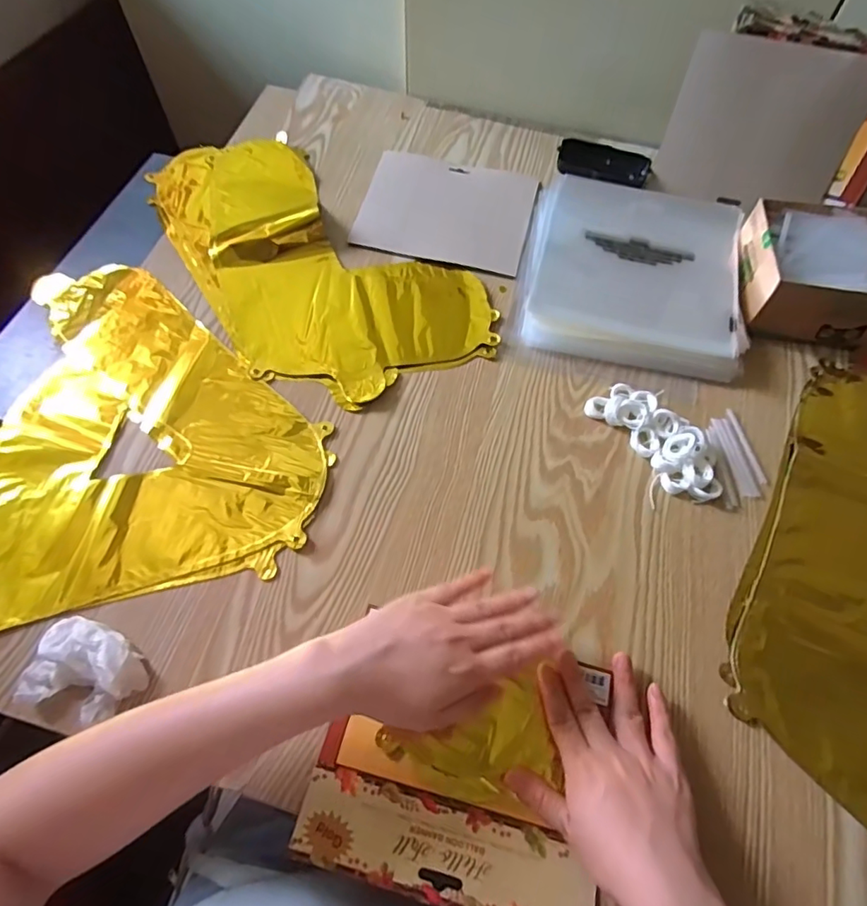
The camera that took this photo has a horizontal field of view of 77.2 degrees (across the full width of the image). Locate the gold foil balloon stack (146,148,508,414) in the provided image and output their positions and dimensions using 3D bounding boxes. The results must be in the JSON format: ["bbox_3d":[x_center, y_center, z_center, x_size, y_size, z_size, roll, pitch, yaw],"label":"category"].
[{"bbox_3d":[-0.138,-0.222,0.585,0.232,0.021,0.416,-32,68,-17],"label":"gold foil balloon stack"}]

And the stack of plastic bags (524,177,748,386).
[{"bbox_3d":[0.209,-0.193,0.573,0.217,0.031,0.224,13,62,5],"label":"stack of plastic bags"}]

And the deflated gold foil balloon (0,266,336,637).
[{"bbox_3d":[-0.287,-0.038,0.488,0.353,0.008,0.359,-9,63,-7],"label":"deflated gold foil balloon"}]

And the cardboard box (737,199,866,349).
[{"bbox_3d":[0.409,-0.180,0.545,0.189,0.064,0.145,7,62,2],"label":"cardboard box"}]

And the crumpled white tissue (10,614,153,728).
[{"bbox_3d":[-0.243,0.152,0.378,0.078,0.028,0.059,18,63,7],"label":"crumpled white tissue"}]

